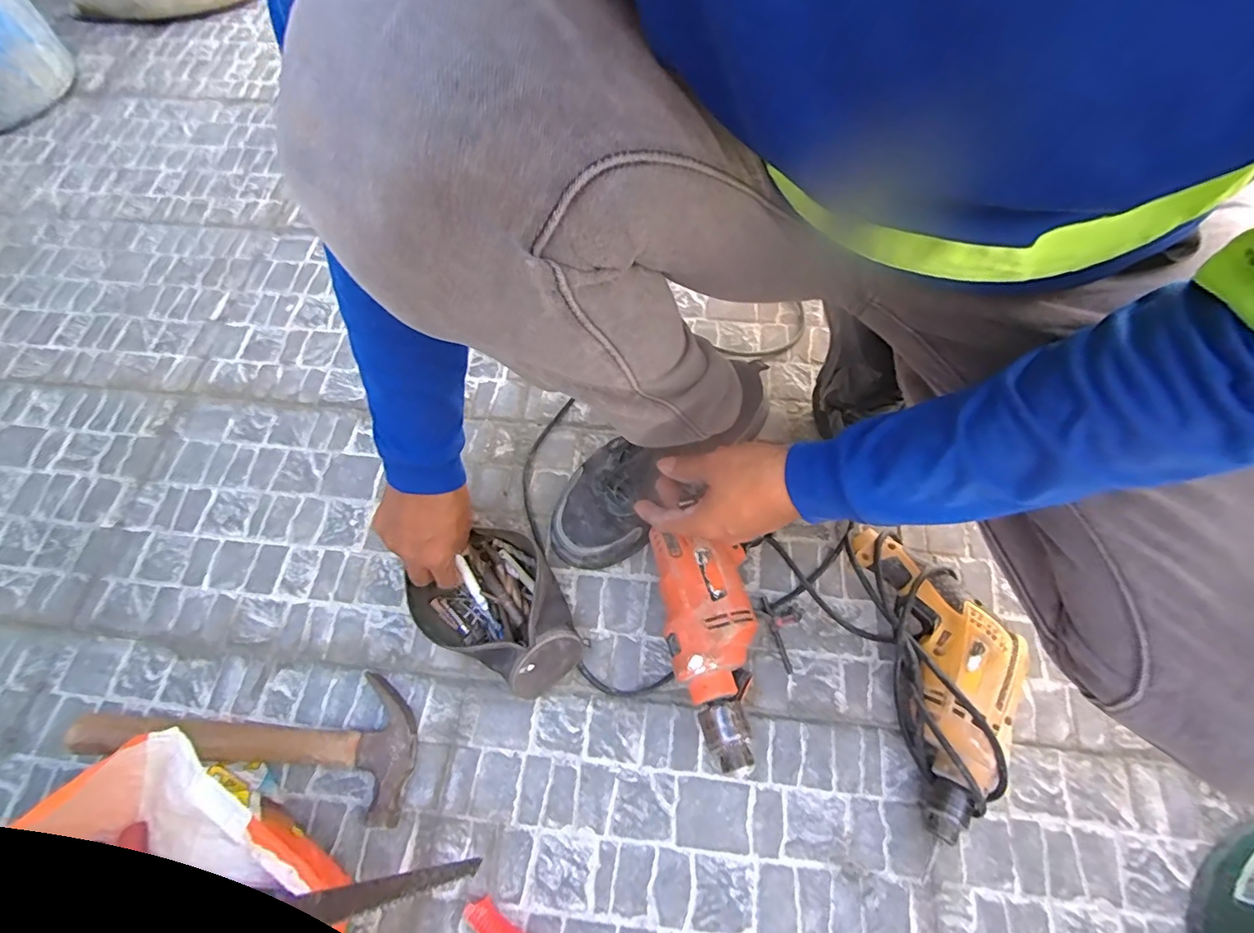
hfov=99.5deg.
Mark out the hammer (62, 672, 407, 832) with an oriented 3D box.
[{"bbox_3d":[-0.360,0.249,0.523,0.321,0.036,0.113,10,66,6],"label":"hammer"}]

